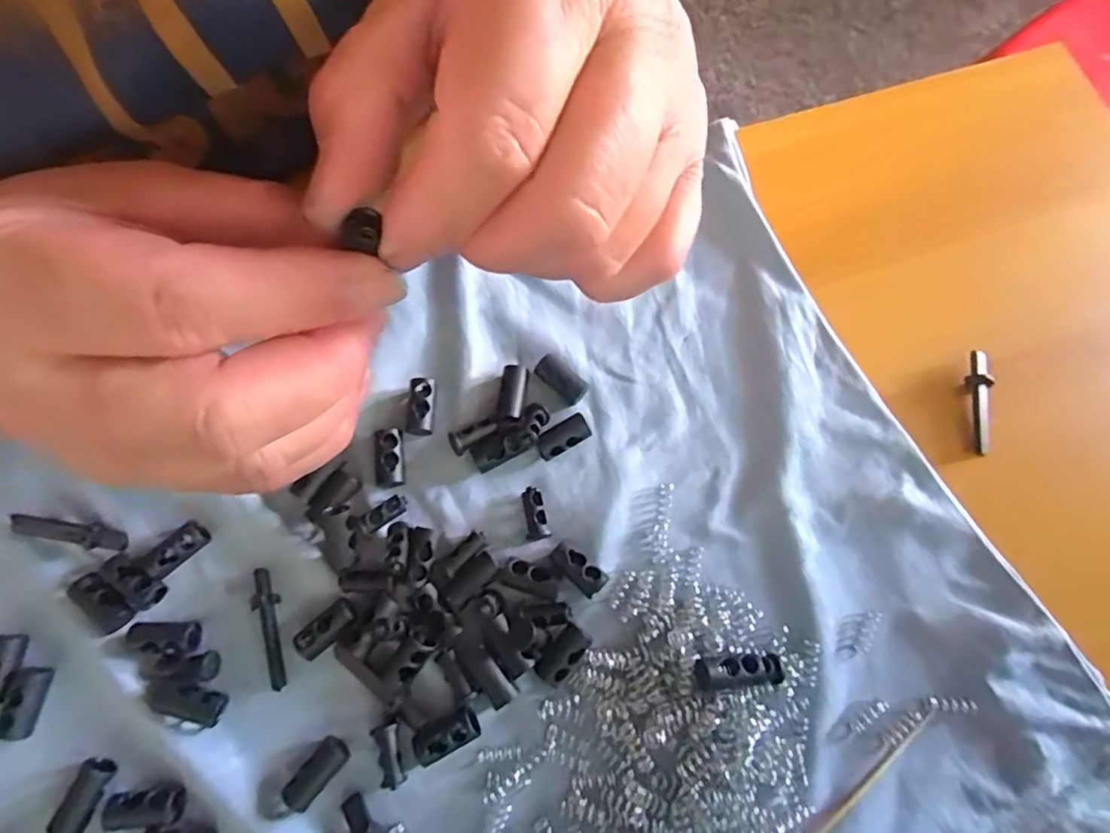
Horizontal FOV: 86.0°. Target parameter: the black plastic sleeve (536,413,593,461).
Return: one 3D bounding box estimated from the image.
[{"bbox_3d":[0.002,0.007,0.195,0.018,0.007,0.008,-30,76,-9],"label":"black plastic sleeve"}]

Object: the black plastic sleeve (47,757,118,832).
[{"bbox_3d":[-0.131,0.106,0.165,0.008,0.006,0.020,20,75,5],"label":"black plastic sleeve"}]

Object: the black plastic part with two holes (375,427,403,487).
[{"bbox_3d":[-0.053,0.014,0.192,0.008,0.007,0.018,-3,74,-2],"label":"black plastic part with two holes"}]

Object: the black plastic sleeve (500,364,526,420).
[{"bbox_3d":[-0.014,-0.008,0.199,0.007,0.006,0.018,6,74,1],"label":"black plastic sleeve"}]

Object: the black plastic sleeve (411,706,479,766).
[{"bbox_3d":[-0.031,0.091,0.170,0.018,0.006,0.008,-25,76,-8],"label":"black plastic sleeve"}]

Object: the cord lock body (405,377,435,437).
[{"bbox_3d":[-0.044,-0.003,0.196,0.009,0.005,0.018,8,74,1],"label":"cord lock body"}]

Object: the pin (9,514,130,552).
[{"bbox_3d":[-0.151,0.036,0.185,0.036,0.005,0.007,7,74,1],"label":"pin"}]

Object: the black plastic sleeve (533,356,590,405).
[{"bbox_3d":[0.002,-0.012,0.200,0.018,0.008,0.008,40,77,10],"label":"black plastic sleeve"}]

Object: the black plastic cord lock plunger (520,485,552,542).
[{"bbox_3d":[-0.006,0.031,0.190,0.007,0.005,0.017,-8,74,-3],"label":"black plastic cord lock plunger"}]

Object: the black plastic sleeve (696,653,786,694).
[{"bbox_3d":[0.053,0.073,0.170,0.025,0.009,0.008,-5,74,-2],"label":"black plastic sleeve"}]

